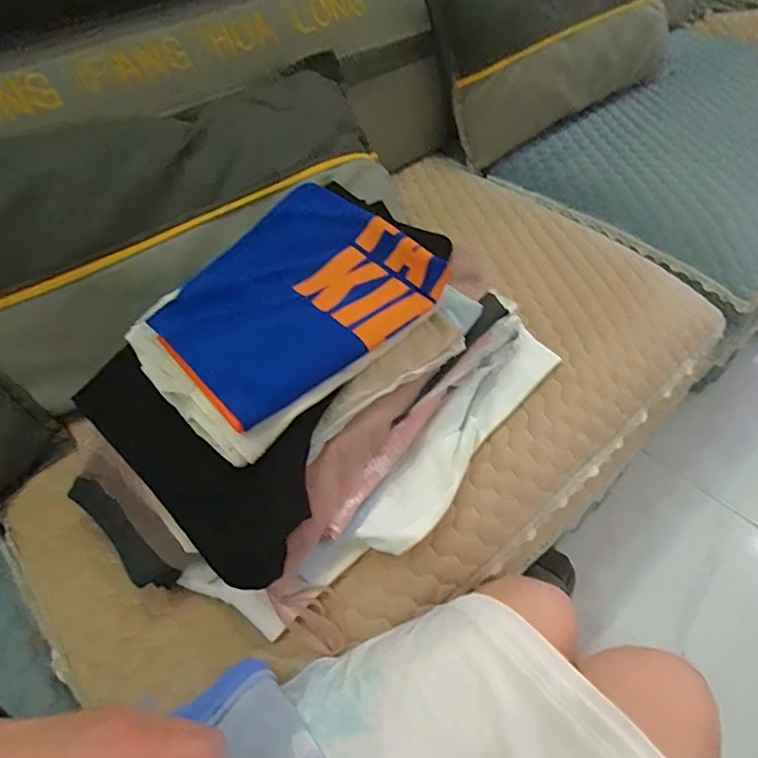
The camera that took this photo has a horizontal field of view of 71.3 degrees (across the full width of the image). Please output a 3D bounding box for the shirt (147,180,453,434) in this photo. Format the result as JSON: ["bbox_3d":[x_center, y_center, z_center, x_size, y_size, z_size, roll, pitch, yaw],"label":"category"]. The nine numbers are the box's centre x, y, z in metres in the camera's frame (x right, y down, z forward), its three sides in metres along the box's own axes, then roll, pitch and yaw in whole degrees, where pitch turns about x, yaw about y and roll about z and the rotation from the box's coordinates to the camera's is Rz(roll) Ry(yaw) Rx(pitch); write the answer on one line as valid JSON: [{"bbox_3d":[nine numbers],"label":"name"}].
[{"bbox_3d":[-0.096,-0.090,0.538,0.244,0.053,0.232,-34,55,-22],"label":"shirt"}]

